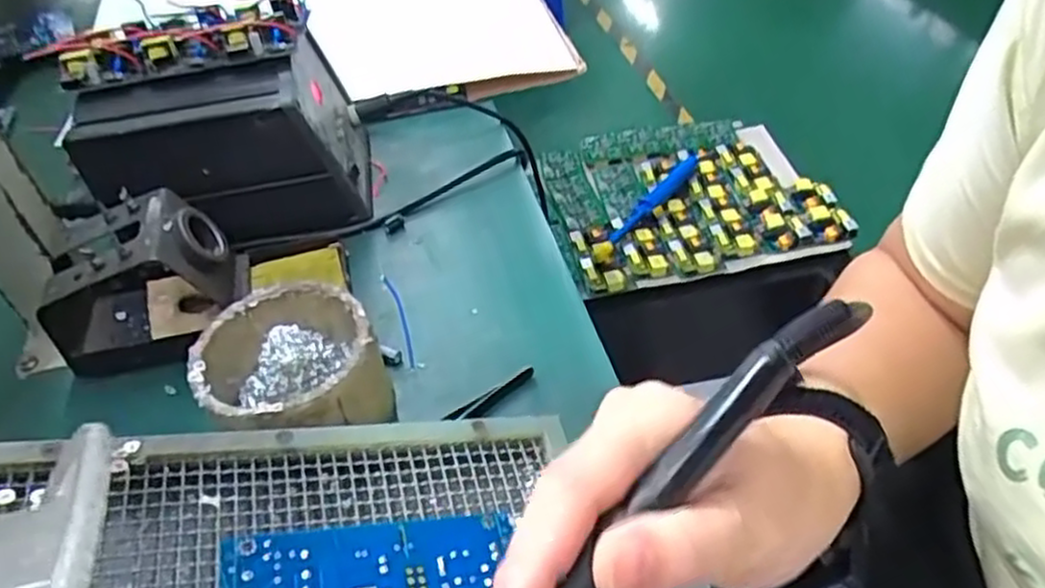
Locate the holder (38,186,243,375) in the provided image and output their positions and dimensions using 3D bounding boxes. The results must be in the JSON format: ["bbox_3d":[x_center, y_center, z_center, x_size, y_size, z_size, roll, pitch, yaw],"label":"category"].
[{"bbox_3d":[-0.224,-0.007,0.440,0.107,0.077,0.067,-14,43,-8],"label":"holder"}]

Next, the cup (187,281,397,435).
[{"bbox_3d":[-0.115,0.046,0.385,0.088,0.055,0.097,-23,45,-18],"label":"cup"}]

